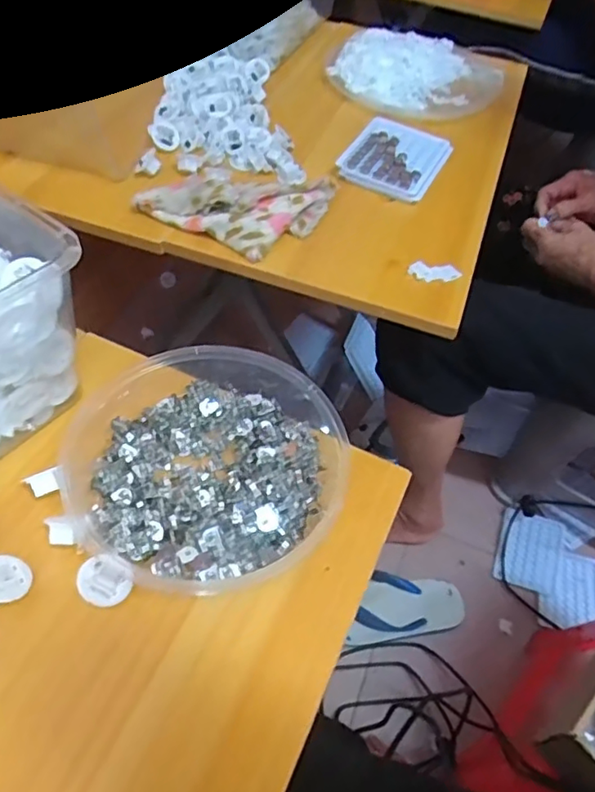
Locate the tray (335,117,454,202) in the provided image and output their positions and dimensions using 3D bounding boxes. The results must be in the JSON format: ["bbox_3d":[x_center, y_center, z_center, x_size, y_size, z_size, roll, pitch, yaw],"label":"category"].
[{"bbox_3d":[0.114,-0.277,0.674,0.105,0.013,0.134,24,56,12],"label":"tray"}]

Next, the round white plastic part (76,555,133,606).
[{"bbox_3d":[-0.120,0.116,0.362,0.032,0.006,0.029,27,73,-10],"label":"round white plastic part"}]

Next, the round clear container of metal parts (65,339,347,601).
[{"bbox_3d":[-0.063,0.046,0.408,0.182,0.047,0.177,2,54,-3],"label":"round clear container of metal parts"}]

